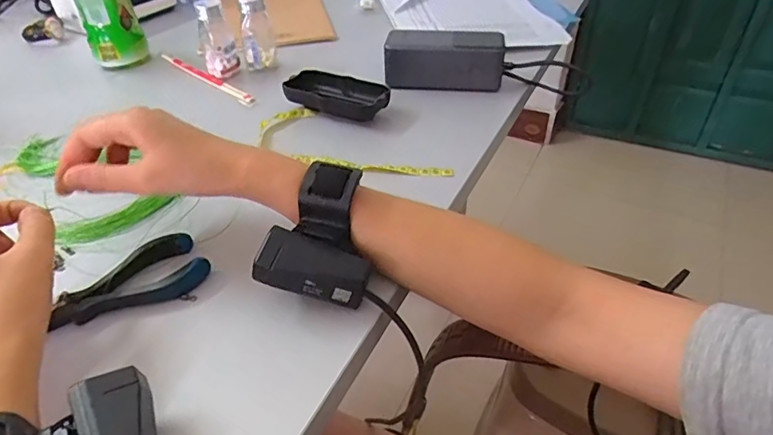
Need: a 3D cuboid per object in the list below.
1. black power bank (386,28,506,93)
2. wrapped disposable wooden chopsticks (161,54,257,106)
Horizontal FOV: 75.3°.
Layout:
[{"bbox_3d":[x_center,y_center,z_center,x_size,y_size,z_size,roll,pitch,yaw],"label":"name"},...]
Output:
[{"bbox_3d":[0.062,-0.171,0.541,0.124,0.056,0.043,9,41,13],"label":"black power bank"},{"bbox_3d":[-0.212,-0.164,0.590,0.182,0.008,0.014,30,49,32],"label":"wrapped disposable wooden chopsticks"}]

